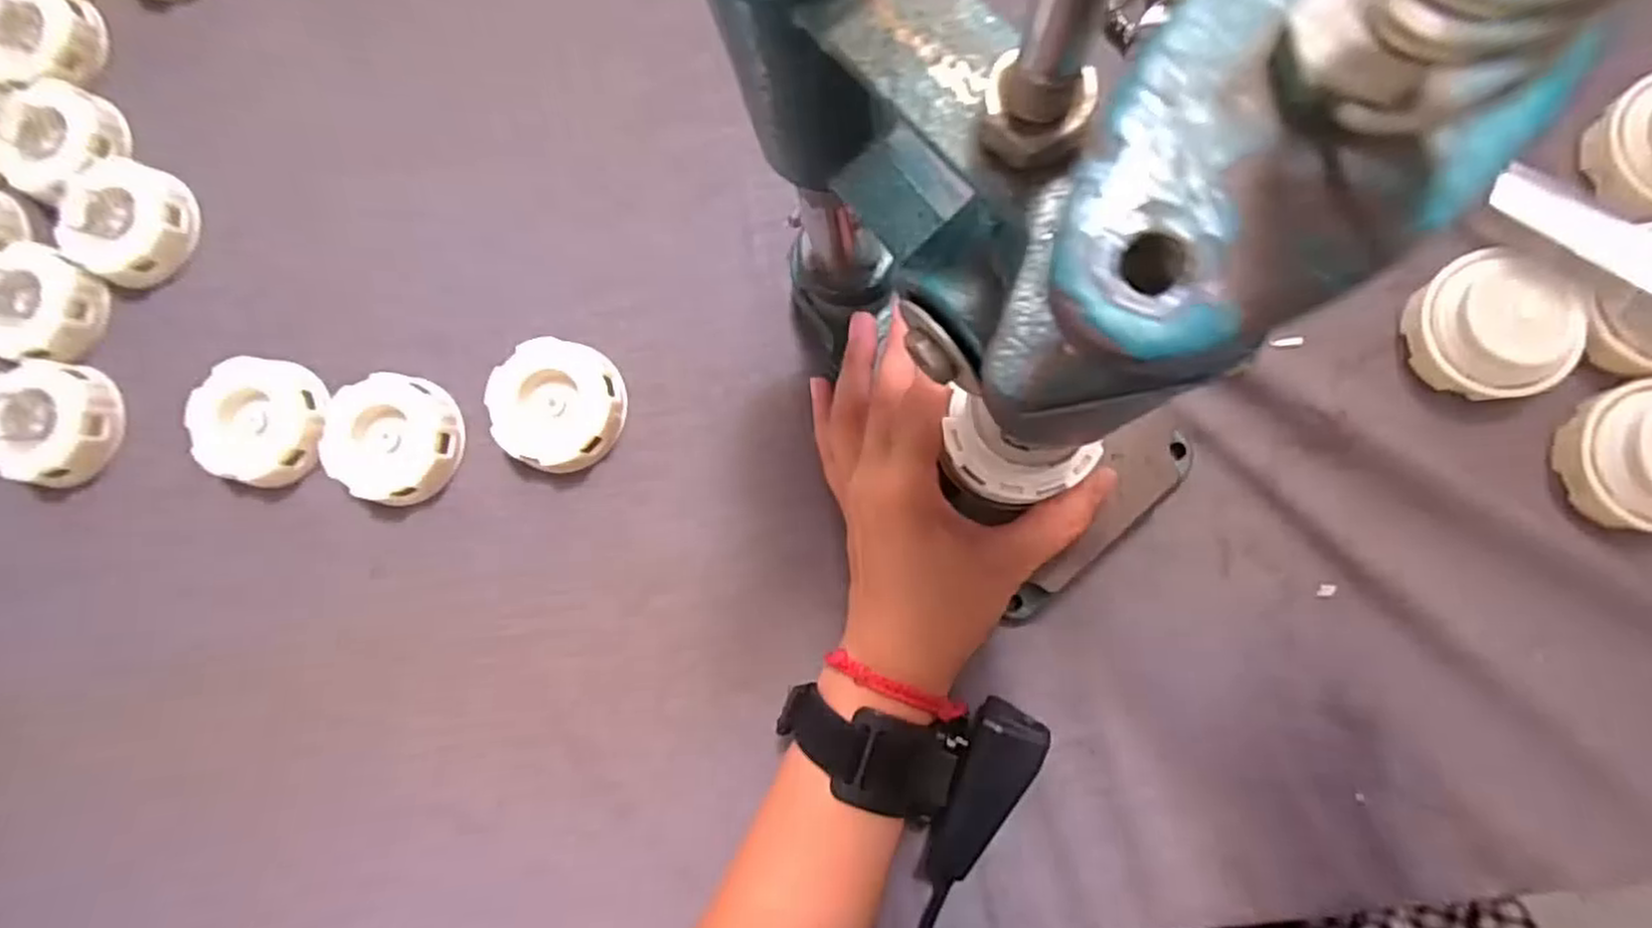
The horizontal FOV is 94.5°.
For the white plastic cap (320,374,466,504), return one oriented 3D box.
[{"bbox_3d":[-0.214,-0.011,0.378,0.060,0.021,0.061,-1,85,7],"label":"white plastic cap"}]

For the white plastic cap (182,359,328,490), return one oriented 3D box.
[{"bbox_3d":[-0.283,-0.020,0.385,0.060,0.022,0.065,-1,85,7],"label":"white plastic cap"}]

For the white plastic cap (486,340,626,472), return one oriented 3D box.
[{"bbox_3d":[-0.130,-0.029,0.372,0.060,0.020,0.061,-1,85,7],"label":"white plastic cap"}]

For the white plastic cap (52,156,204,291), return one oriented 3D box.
[{"bbox_3d":[-0.368,-0.128,0.401,0.063,0.020,0.060,-1,85,7],"label":"white plastic cap"}]

